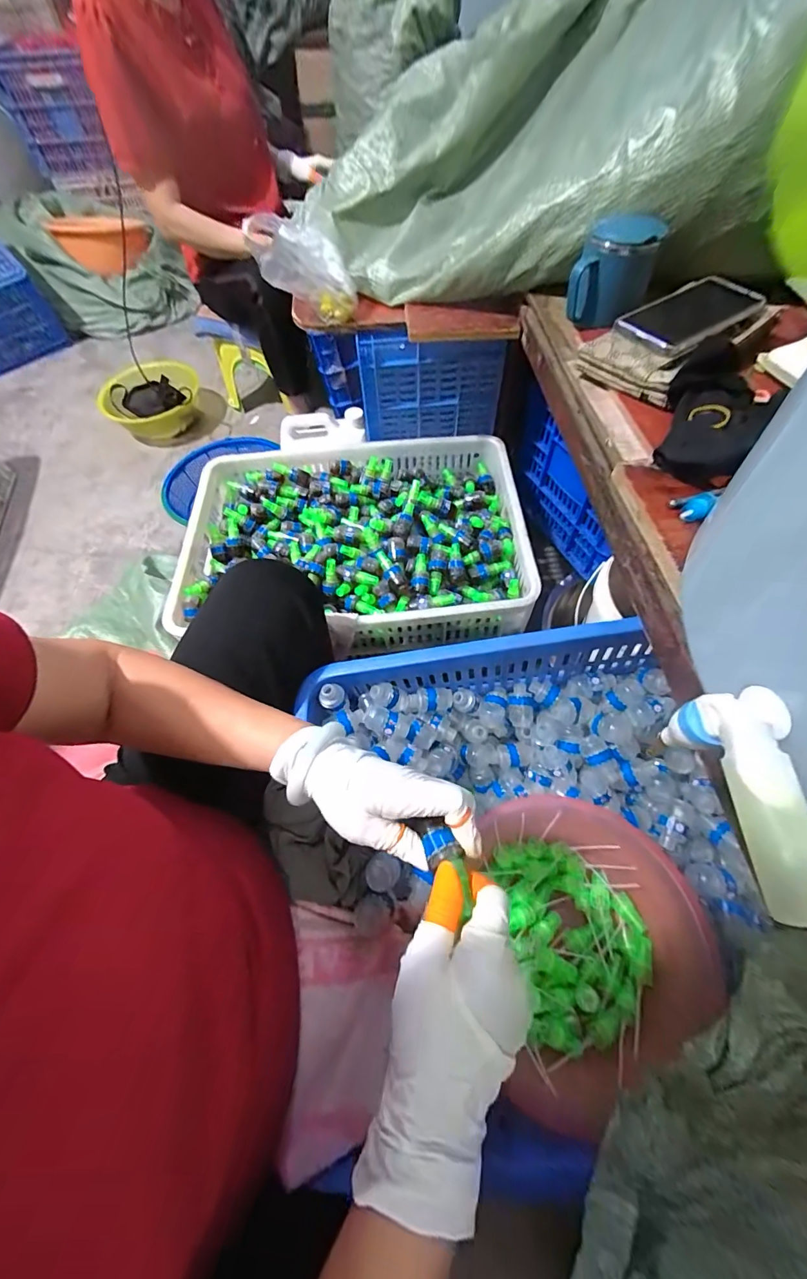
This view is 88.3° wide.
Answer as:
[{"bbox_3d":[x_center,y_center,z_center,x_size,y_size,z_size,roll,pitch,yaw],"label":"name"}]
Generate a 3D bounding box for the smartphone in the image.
[{"bbox_3d":[0.312,-0.358,0.456,0.161,0.015,0.088,-34,64,-14],"label":"smartphone"}]

